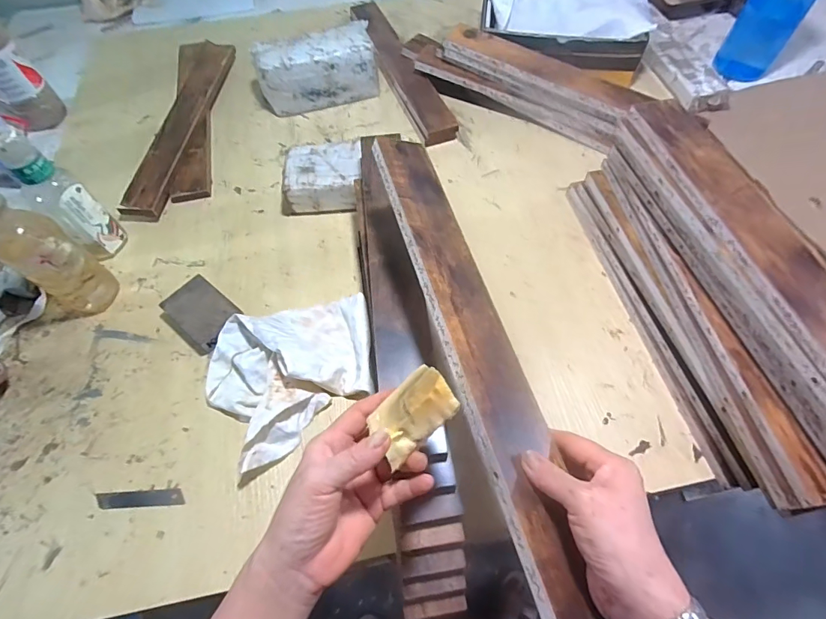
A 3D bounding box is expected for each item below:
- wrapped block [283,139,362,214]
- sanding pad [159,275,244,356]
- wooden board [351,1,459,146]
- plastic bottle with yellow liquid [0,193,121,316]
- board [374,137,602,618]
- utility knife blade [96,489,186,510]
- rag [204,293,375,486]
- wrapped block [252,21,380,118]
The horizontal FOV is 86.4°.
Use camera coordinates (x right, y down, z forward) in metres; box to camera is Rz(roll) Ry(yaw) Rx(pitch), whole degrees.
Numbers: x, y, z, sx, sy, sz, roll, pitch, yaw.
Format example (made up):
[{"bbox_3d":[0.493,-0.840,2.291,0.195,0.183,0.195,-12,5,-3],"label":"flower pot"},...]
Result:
[{"bbox_3d":[-0.143,-0.210,0.713,0.128,0.064,0.106,0,59,2],"label":"wrapped block"},{"bbox_3d":[-0.289,0.006,0.601,0.104,0.027,0.074,35,67,20],"label":"sanding pad"},{"bbox_3d":[-0.033,-0.501,0.894,0.066,0.035,0.469,-19,61,-9],"label":"wooden board"},{"bbox_3d":[-0.460,-0.069,0.549,0.057,0.211,0.073,29,64,18],"label":"plastic bottle with yellow liquid"},{"bbox_3d":[0.049,0.013,0.392,0.062,0.014,0.453,-5,61,-25],"label":"board"},{"bbox_3d":[-0.309,0.216,0.501,0.097,0.006,0.017,-3,67,-1],"label":"utility knife blade"},{"bbox_3d":[-0.154,0.061,0.553,0.223,0.051,0.189,-32,64,-16],"label":"rag"},{"bbox_3d":[-0.179,-0.453,0.831,0.224,0.101,0.094,-19,61,-9],"label":"wrapped block"}]

